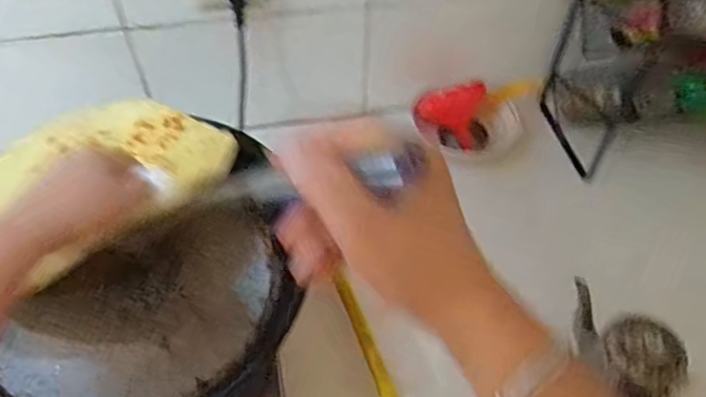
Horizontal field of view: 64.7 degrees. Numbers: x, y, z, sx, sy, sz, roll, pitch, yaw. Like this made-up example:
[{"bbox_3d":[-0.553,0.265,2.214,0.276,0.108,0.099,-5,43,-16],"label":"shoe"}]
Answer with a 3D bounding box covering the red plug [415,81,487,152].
[{"bbox_3d":[0.144,-0.133,0.849,0.099,0.083,0.062,13,53,9],"label":"red plug"}]

